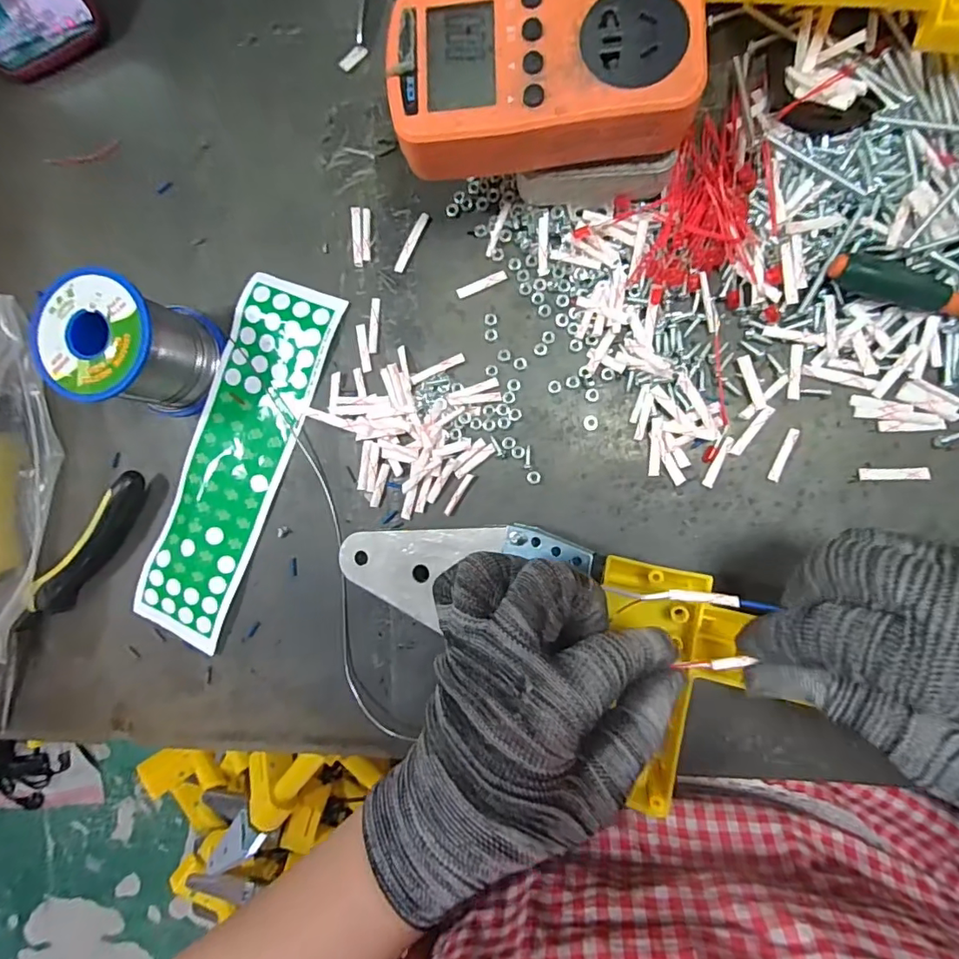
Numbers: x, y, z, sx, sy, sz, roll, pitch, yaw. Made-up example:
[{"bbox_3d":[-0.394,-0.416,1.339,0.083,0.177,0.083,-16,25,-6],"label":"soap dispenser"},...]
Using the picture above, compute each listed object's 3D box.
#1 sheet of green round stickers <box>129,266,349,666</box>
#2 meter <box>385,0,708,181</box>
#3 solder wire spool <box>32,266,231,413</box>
[{"bbox_3d":[-0.146,-0.010,0.312,0.060,0.006,0.219,22,93,9],"label":"sheet of green round stickers"},{"bbox_3d":[0.027,-0.173,0.223,0.125,0.029,0.067,-5,88,10],"label":"meter"},{"bbox_3d":[-0.191,-0.073,0.291,0.062,0.062,0.063,0,89,10],"label":"solder wire spool"}]

